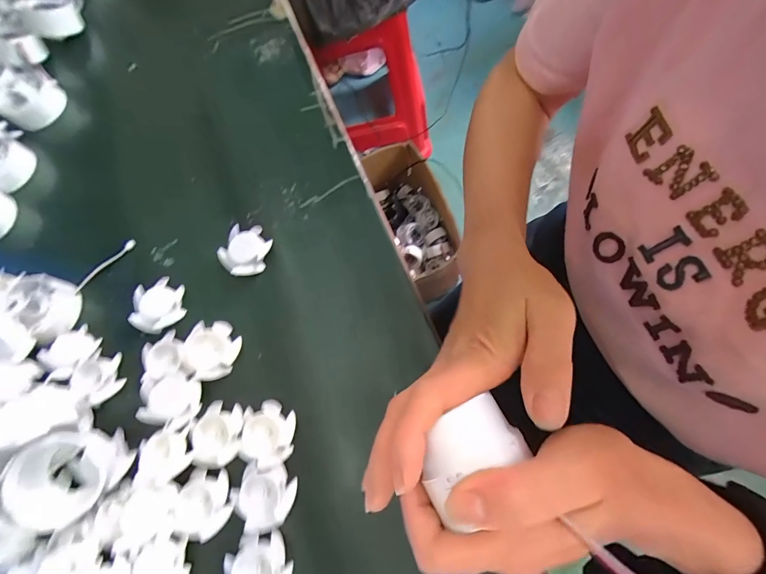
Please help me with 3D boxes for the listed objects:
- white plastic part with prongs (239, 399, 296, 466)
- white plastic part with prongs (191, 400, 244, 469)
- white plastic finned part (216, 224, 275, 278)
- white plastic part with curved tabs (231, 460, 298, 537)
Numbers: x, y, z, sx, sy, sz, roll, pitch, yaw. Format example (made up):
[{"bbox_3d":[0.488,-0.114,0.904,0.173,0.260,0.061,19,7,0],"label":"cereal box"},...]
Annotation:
[{"bbox_3d":[-0.081,0.102,0.263,0.035,0.010,0.041,-1,72,7],"label":"white plastic part with prongs"},{"bbox_3d":[-0.119,0.106,0.266,0.034,0.012,0.042,-11,71,4],"label":"white plastic part with prongs"},{"bbox_3d":[-0.115,-0.030,0.306,0.038,0.010,0.043,11,72,6],"label":"white plastic finned part"},{"bbox_3d":[-0.080,0.139,0.247,0.039,0.008,0.041,-2,71,7],"label":"white plastic part with curved tabs"}]

